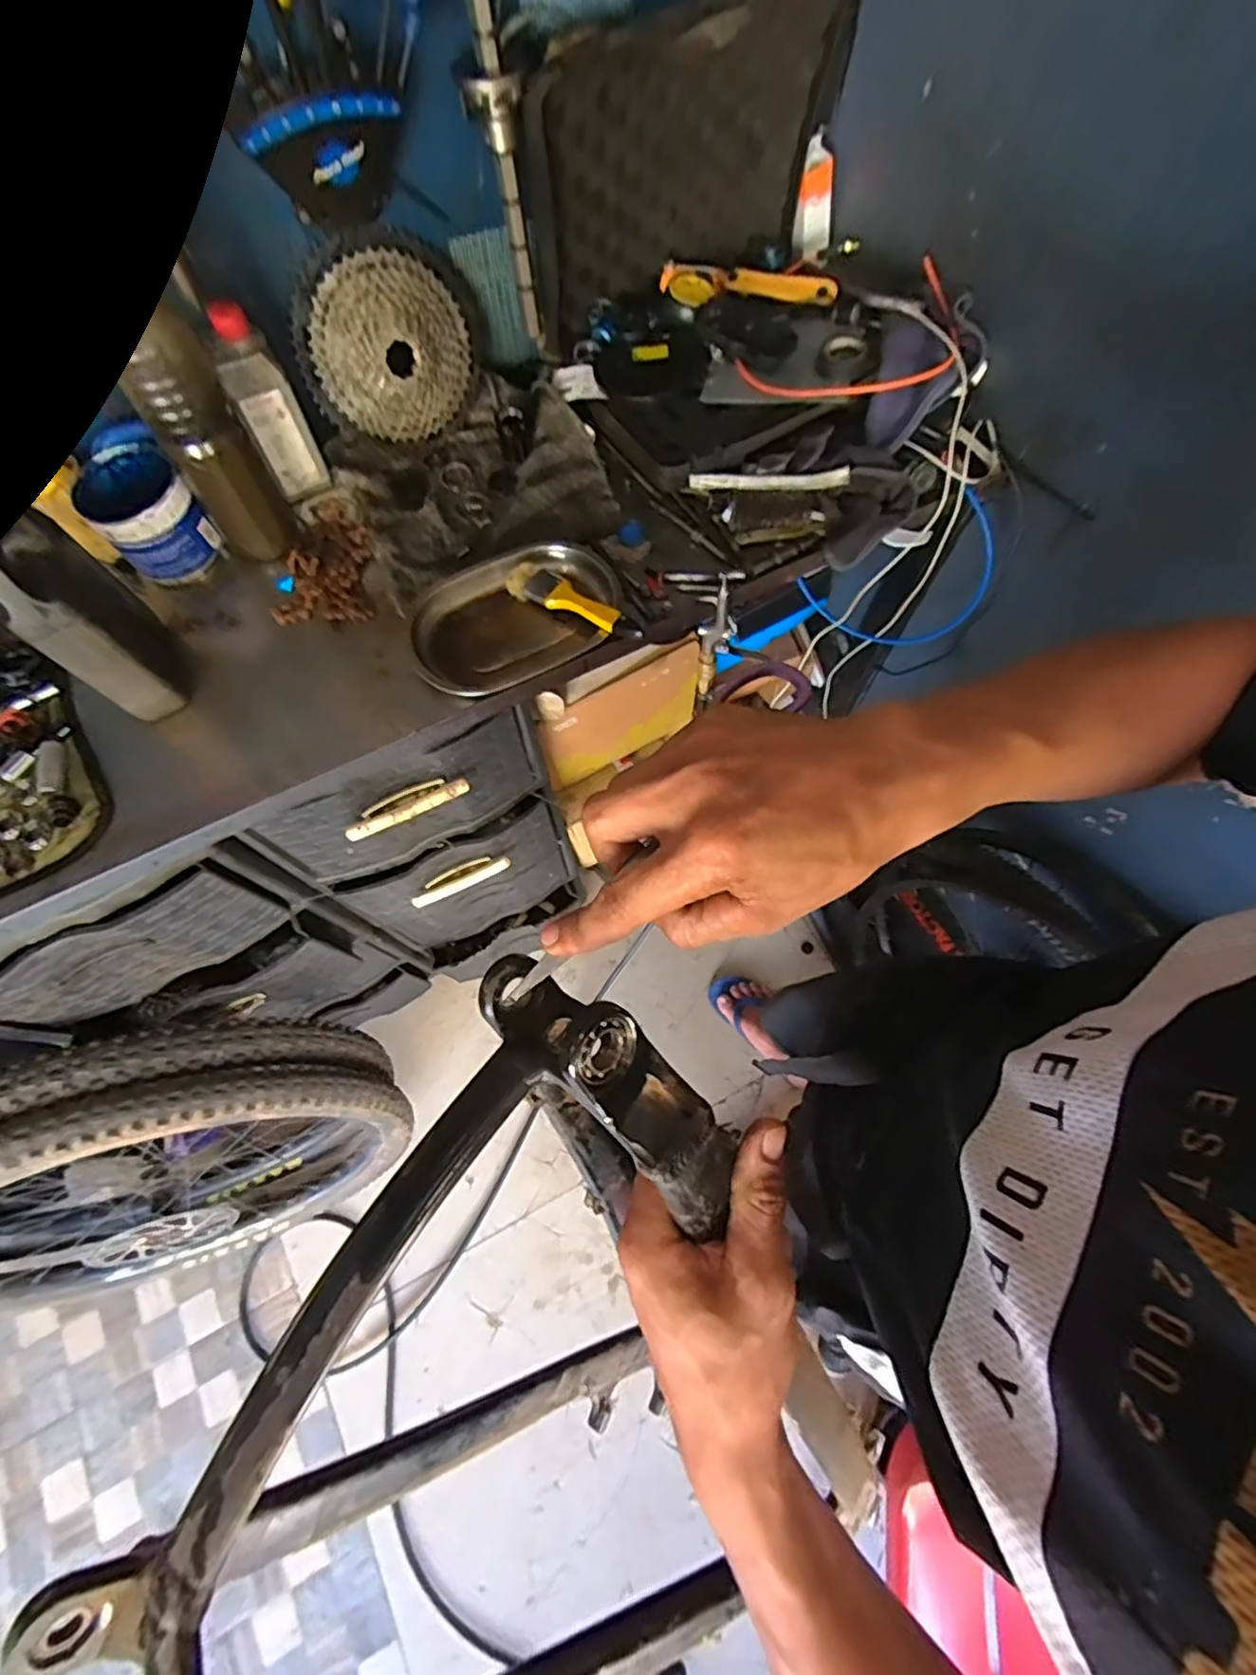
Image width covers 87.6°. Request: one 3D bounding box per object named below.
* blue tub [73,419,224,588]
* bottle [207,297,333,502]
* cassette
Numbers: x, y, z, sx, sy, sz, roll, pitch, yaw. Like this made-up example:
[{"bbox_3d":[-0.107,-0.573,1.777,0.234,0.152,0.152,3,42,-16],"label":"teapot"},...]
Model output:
[{"bbox_3d":[-0.497,-0.338,0.686,0.095,0.098,0.114,-33,72,-11],"label":"blue tub"},{"bbox_3d":[-0.373,-0.444,0.677,0.062,0.171,0.056,-27,71,-9],"label":"bottle"},{"bbox_3d":[-0.249,-0.523,0.704,0.200,0.162,0.065,-30,72,-10],"label":"cassette"}]

